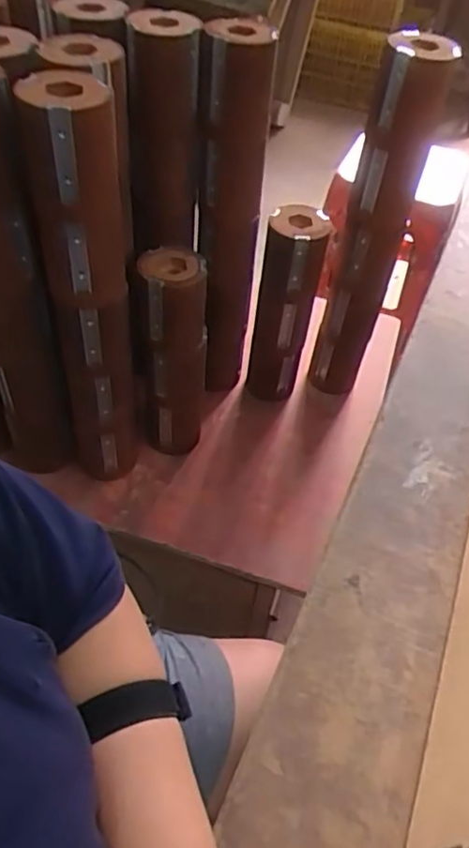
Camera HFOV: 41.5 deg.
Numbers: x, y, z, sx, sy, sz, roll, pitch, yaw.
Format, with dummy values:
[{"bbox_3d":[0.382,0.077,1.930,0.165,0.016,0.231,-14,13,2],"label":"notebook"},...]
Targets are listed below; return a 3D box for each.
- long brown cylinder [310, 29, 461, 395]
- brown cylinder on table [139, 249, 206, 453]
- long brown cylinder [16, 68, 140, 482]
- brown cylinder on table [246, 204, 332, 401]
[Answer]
[{"bbox_3d":[0.178,-0.239,0.826,0.083,0.480,0.079,11,50,5],"label":"long brown cylinder"},{"bbox_3d":[-0.080,-0.073,0.795,0.083,0.294,0.077,-4,51,-8],"label":"brown cylinder on table"},{"bbox_3d":[-0.155,-0.109,0.679,0.079,0.476,0.082,-8,51,-11],"label":"long brown cylinder"},{"bbox_3d":[0.069,-0.153,0.892,0.075,0.310,0.064,0,50,-5],"label":"brown cylinder on table"}]

